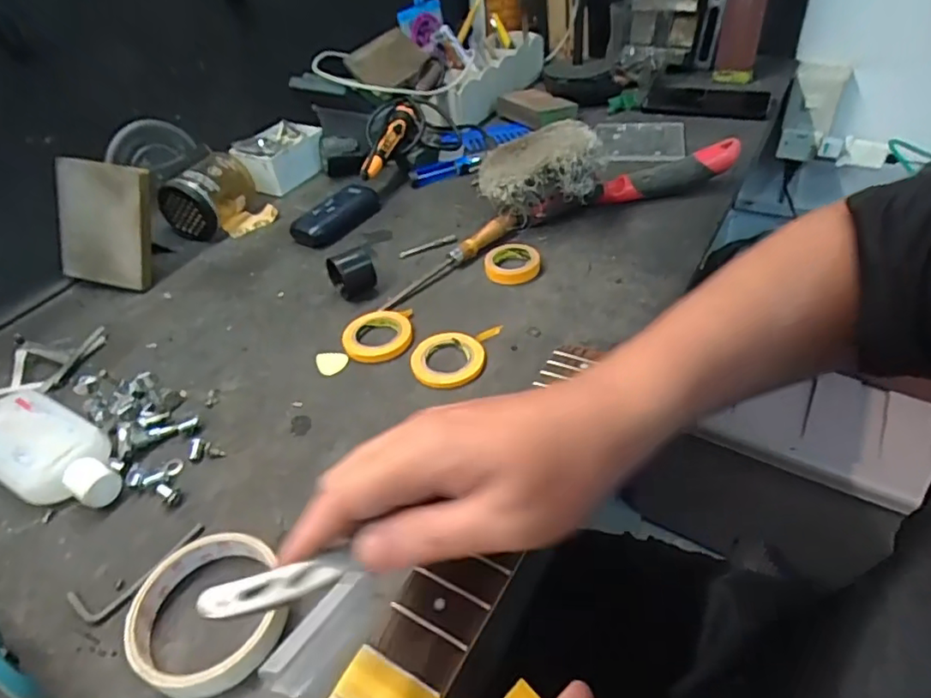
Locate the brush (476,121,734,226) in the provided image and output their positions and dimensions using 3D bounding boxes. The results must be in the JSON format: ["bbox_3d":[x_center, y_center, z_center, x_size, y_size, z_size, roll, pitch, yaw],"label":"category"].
[{"bbox_3d":[0.150,-0.197,0.612,0.267,0.085,0.082,-17,42,-10],"label":"brush"}]

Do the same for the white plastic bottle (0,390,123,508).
[{"bbox_3d":[-0.309,0.075,0.424,0.150,0.030,0.062,18,47,26],"label":"white plastic bottle"}]

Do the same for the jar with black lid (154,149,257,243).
[{"bbox_3d":[-0.305,-0.185,0.680,0.067,0.070,0.099,3,43,12],"label":"jar with black lid"}]

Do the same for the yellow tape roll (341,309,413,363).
[{"bbox_3d":[-0.077,-0.014,0.502,0.060,0.011,0.060,-4,42,4],"label":"yellow tape roll"}]

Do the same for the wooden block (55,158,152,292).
[{"bbox_3d":[-0.370,-0.129,0.592,0.102,0.120,0.015,10,11,11],"label":"wooden block"}]

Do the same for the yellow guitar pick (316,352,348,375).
[{"bbox_3d":[-0.113,0.012,0.485,0.027,0.004,0.023,-1,53,2],"label":"yellow guitar pick"}]

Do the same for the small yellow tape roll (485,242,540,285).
[{"bbox_3d":[0.045,-0.083,0.554,0.052,0.014,0.052,-4,42,4],"label":"small yellow tape roll"}]

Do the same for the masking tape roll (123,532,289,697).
[{"bbox_3d":[-0.147,0.148,0.328,0.082,0.019,0.084,-4,42,4],"label":"masking tape roll"}]

